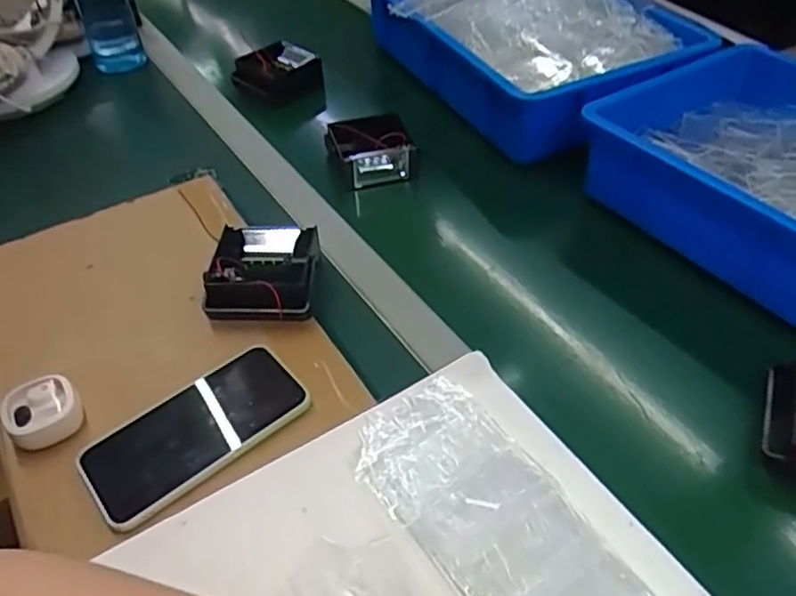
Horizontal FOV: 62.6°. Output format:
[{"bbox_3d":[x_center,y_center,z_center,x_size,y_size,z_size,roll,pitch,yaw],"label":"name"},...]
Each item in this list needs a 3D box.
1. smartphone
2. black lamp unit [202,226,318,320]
[{"bbox_3d":[-0.142,0.095,0.466,0.153,0.016,0.075,-30,51,-24],"label":"smartphone"},{"bbox_3d":[-0.114,-0.019,0.555,0.092,0.046,0.093,-1,45,2],"label":"black lamp unit"}]

